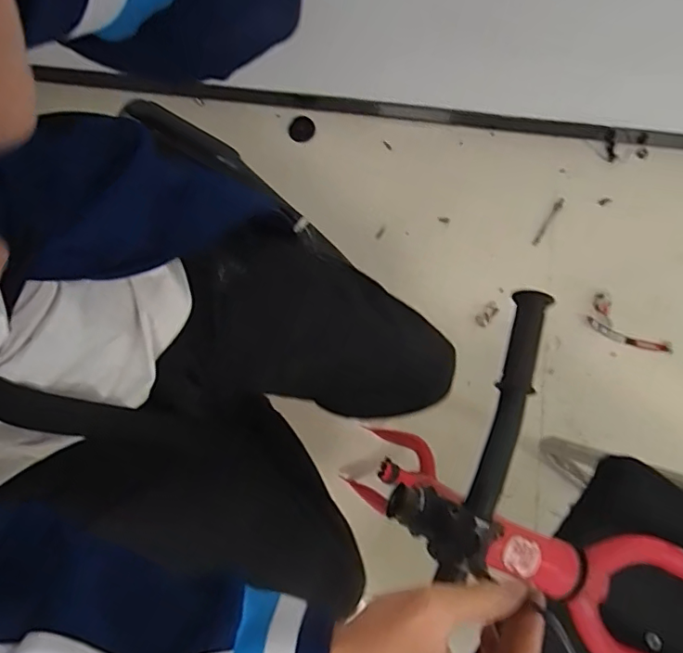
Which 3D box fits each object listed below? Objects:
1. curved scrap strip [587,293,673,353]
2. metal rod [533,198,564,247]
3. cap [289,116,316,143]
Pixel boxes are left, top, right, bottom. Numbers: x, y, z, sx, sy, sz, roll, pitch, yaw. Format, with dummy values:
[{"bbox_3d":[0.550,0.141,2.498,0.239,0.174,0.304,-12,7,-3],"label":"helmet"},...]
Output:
[{"bbox_3d":[0.546,0.010,1.031,0.166,0.021,0.063,40,83,6],"label":"curved scrap strip"},{"bbox_3d":[0.413,-0.209,1.074,0.014,0.005,0.118,33,83,6],"label":"metal rod"},{"bbox_3d":[-0.080,-0.404,1.103,0.045,0.020,0.051,29,80,7],"label":"cap"}]

